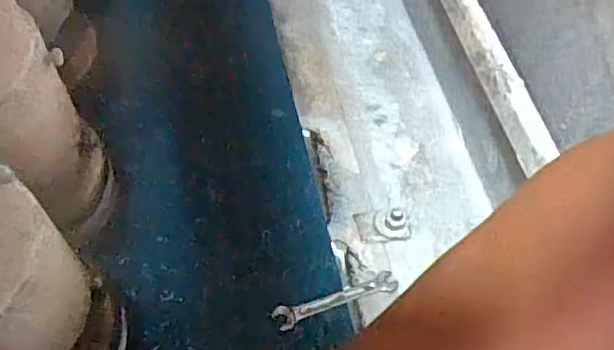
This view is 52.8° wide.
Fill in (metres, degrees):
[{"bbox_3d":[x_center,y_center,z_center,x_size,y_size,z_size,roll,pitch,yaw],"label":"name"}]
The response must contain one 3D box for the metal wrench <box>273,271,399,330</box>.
[{"bbox_3d":[0.027,0.112,0.559,0.113,0.007,0.020,-16,63,-13],"label":"metal wrench"}]

